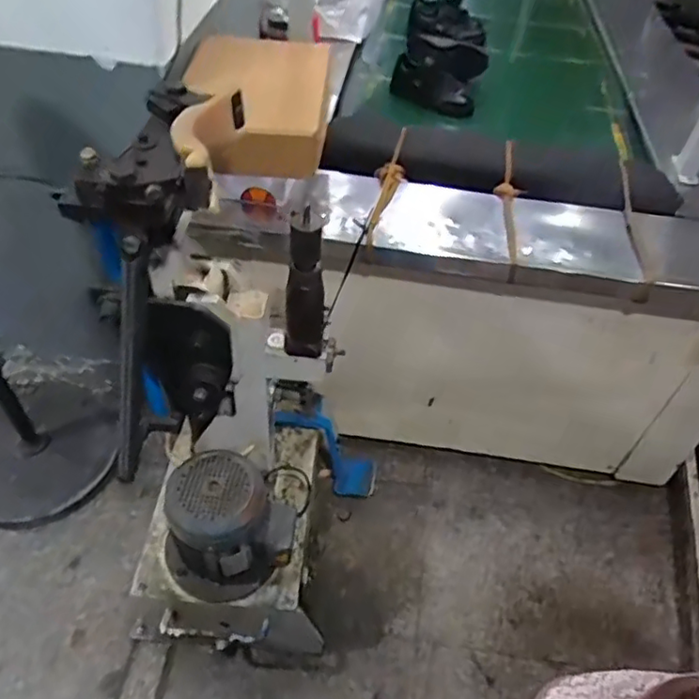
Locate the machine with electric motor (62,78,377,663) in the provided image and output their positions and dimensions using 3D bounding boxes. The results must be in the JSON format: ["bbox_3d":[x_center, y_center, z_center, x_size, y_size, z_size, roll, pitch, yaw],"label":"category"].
[{"bbox_3d":[-0.209,0.123,1.060,0.362,1.005,0.496,0,49,-6],"label":"machine with electric motor"}]

